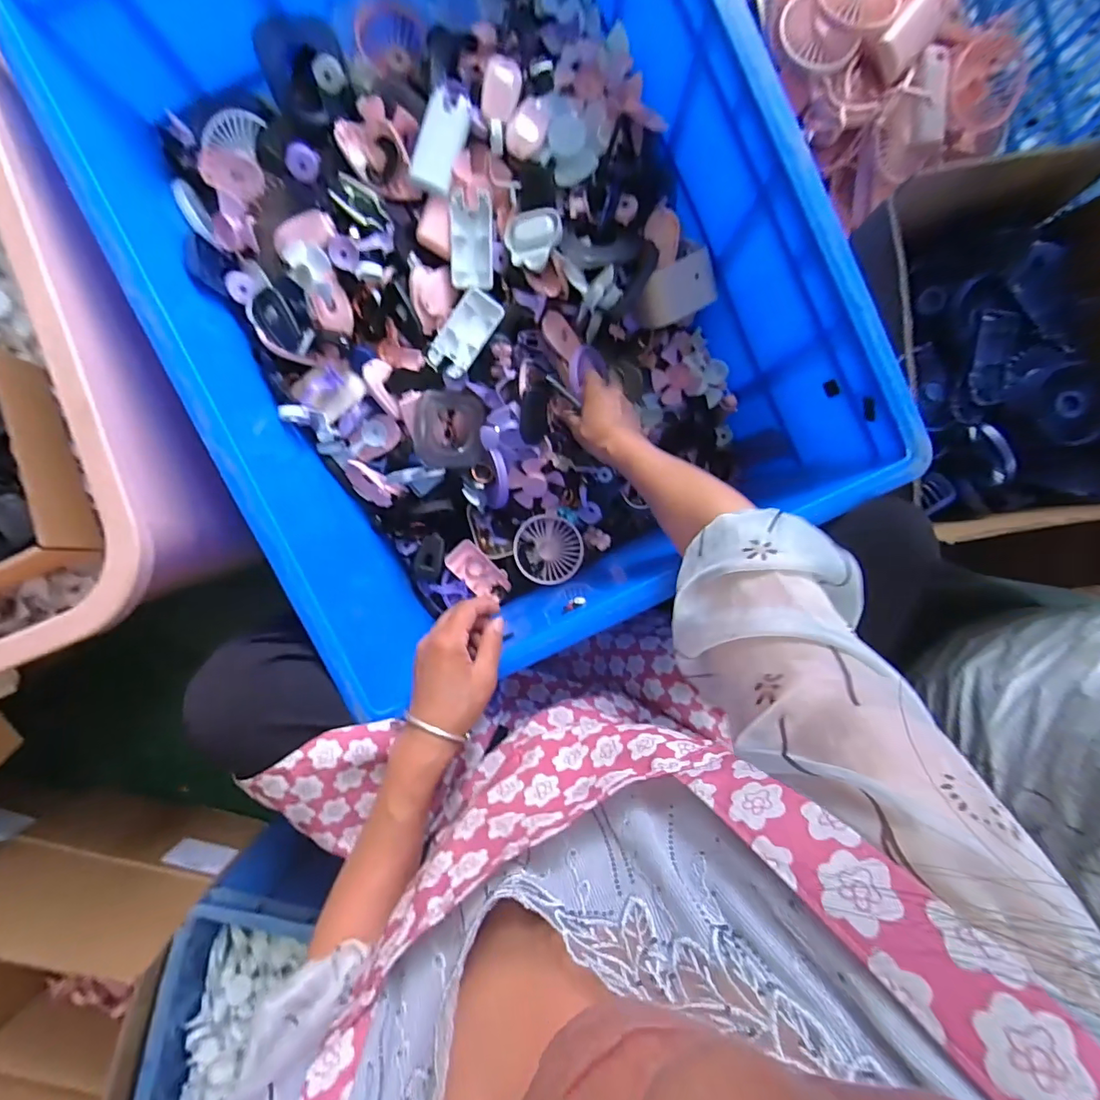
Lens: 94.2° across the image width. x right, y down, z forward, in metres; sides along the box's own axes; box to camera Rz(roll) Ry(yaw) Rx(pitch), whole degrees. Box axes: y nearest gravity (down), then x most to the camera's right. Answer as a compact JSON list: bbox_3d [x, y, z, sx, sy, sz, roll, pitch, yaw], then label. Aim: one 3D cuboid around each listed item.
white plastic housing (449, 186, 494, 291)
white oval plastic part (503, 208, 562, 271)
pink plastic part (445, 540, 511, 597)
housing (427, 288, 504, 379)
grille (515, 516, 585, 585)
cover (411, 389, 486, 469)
[{"bbox_3d":[-0.084,-0.336,0.555,0.045,0.012,0.094,-3,106,-14],"label":"white plastic housing"},{"bbox_3d":[-0.017,-0.339,0.556,0.060,0.021,0.064,-4,94,-2],"label":"white oval plastic part"},{"bbox_3d":[-0.095,0.030,0.686,0.047,0.009,0.093,-47,115,-6],"label":"pink plastic part"},{"bbox_3d":[-0.095,-0.241,0.569,0.044,0.013,0.092,38,92,-4],"label":"housing"},{"bbox_3d":[-0.002,0.000,0.676,0.087,0.032,0.090,2,94,-2],"label":"grille"},{"bbox_3d":[-0.119,-0.143,0.608,0.080,0.059,0.088,-1,94,-2],"label":"cover"}]

